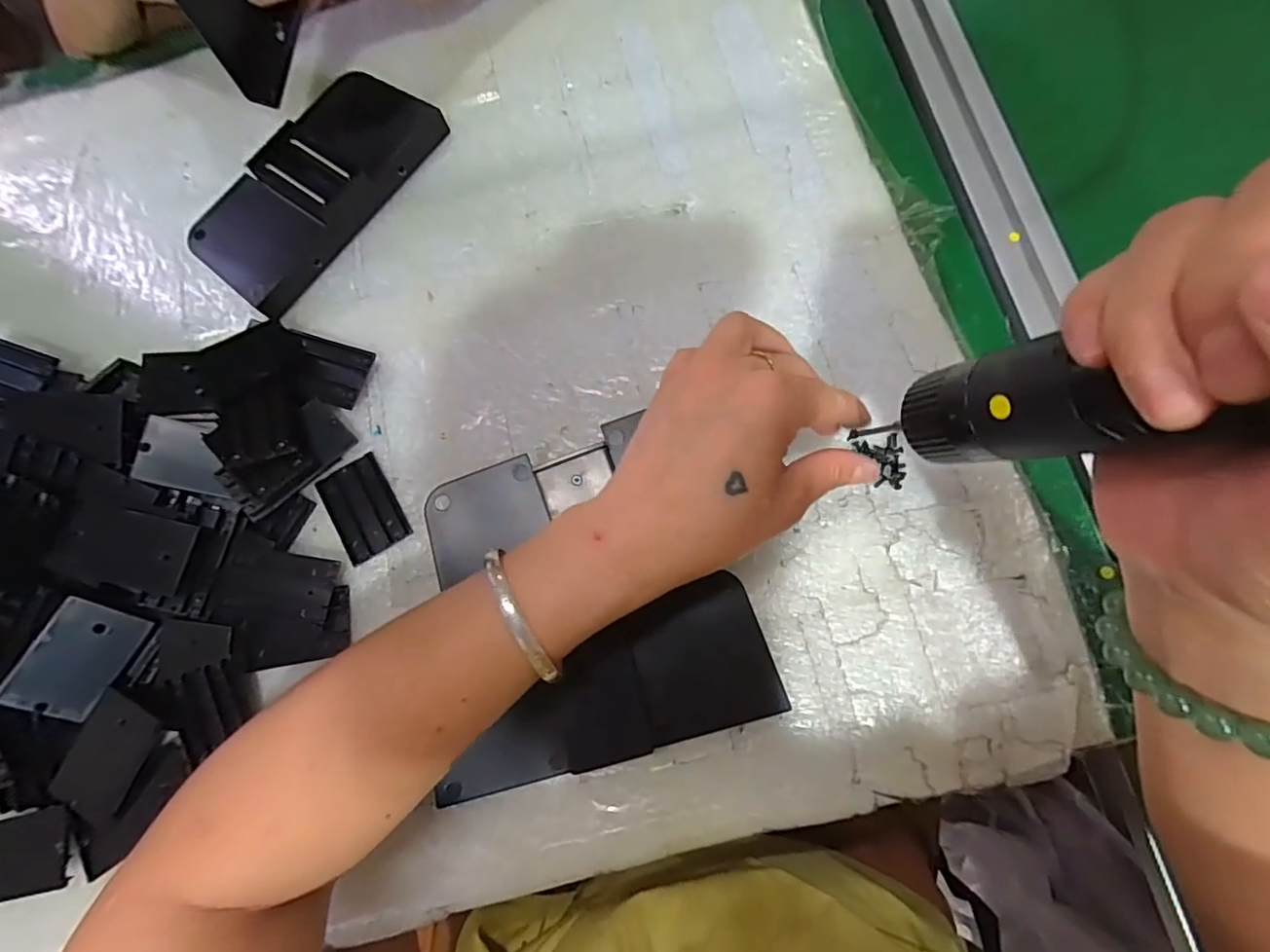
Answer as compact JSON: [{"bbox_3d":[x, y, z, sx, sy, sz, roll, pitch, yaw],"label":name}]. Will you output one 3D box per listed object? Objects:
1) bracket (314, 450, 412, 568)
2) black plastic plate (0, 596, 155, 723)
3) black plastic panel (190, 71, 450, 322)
[{"bbox_3d":[-0.150,0.017,0.307,0.034,0.004,0.054,-31,77,-8],"label":"bracket"},{"bbox_3d":[-0.274,0.091,0.273,0.037,0.006,0.054,35,77,-26],"label":"black plastic plate"},{"bbox_3d":[-0.196,-0.183,0.346,0.071,0.025,0.165,32,77,8],"label":"black plastic panel"}]

